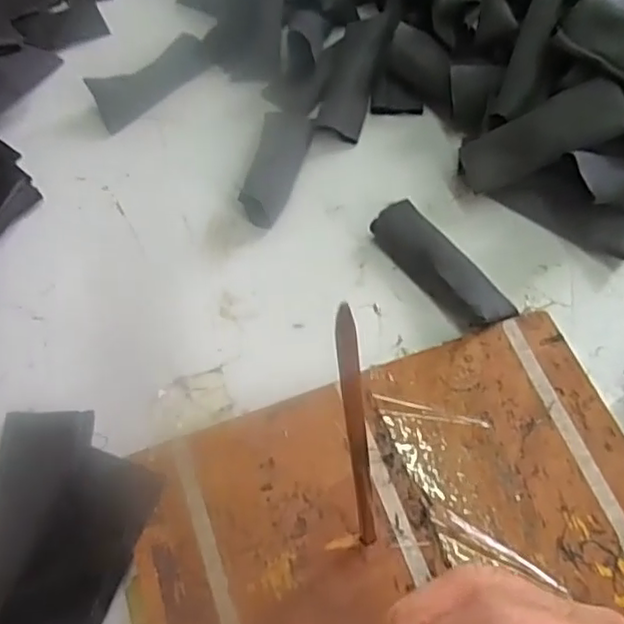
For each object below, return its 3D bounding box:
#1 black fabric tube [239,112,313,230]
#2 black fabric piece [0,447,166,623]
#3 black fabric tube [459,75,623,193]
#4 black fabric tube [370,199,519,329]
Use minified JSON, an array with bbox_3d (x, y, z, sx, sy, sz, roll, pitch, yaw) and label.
[{"bbox_3d":[-0.025,-0.108,0.465,0.038,0.017,0.101,7,62,8],"label":"black fabric tube"},{"bbox_3d":[-0.126,0.135,0.343,0.054,0.010,0.113,16,64,13],"label":"black fabric piece"},{"bbox_3d":[0.151,-0.113,0.410,0.111,0.022,0.041,-21,60,18],"label":"black fabric tube"},{"bbox_3d":[0.083,-0.031,0.409,0.033,0.028,0.105,-35,65,-14],"label":"black fabric tube"}]

